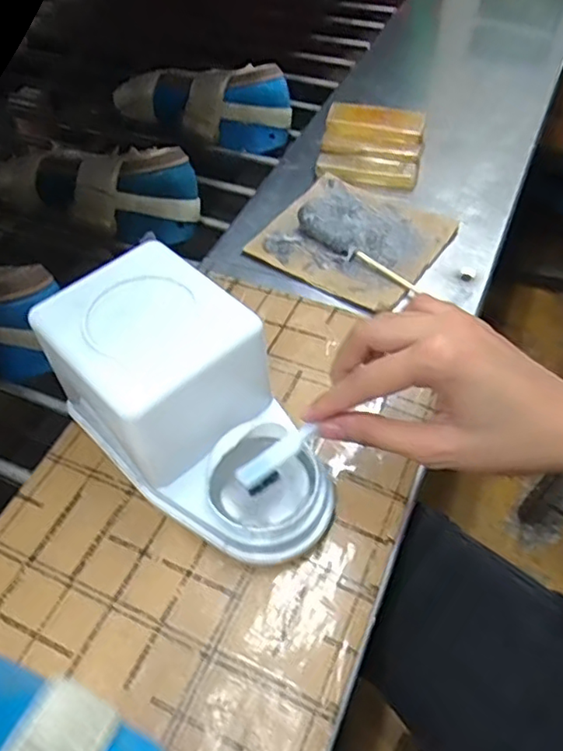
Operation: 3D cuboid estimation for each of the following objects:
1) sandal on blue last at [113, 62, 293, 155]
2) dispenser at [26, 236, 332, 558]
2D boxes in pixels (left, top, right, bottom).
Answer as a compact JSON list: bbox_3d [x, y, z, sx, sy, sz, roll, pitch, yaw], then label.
[{"bbox_3d":[-0.091,-0.329,0.722,0.204,0.074,0.060,14,55,13],"label":"sandal on blue last"},{"bbox_3d":[-0.053,0.025,0.359,0.106,0.106,0.185,-39,60,-24],"label":"dispenser"}]

